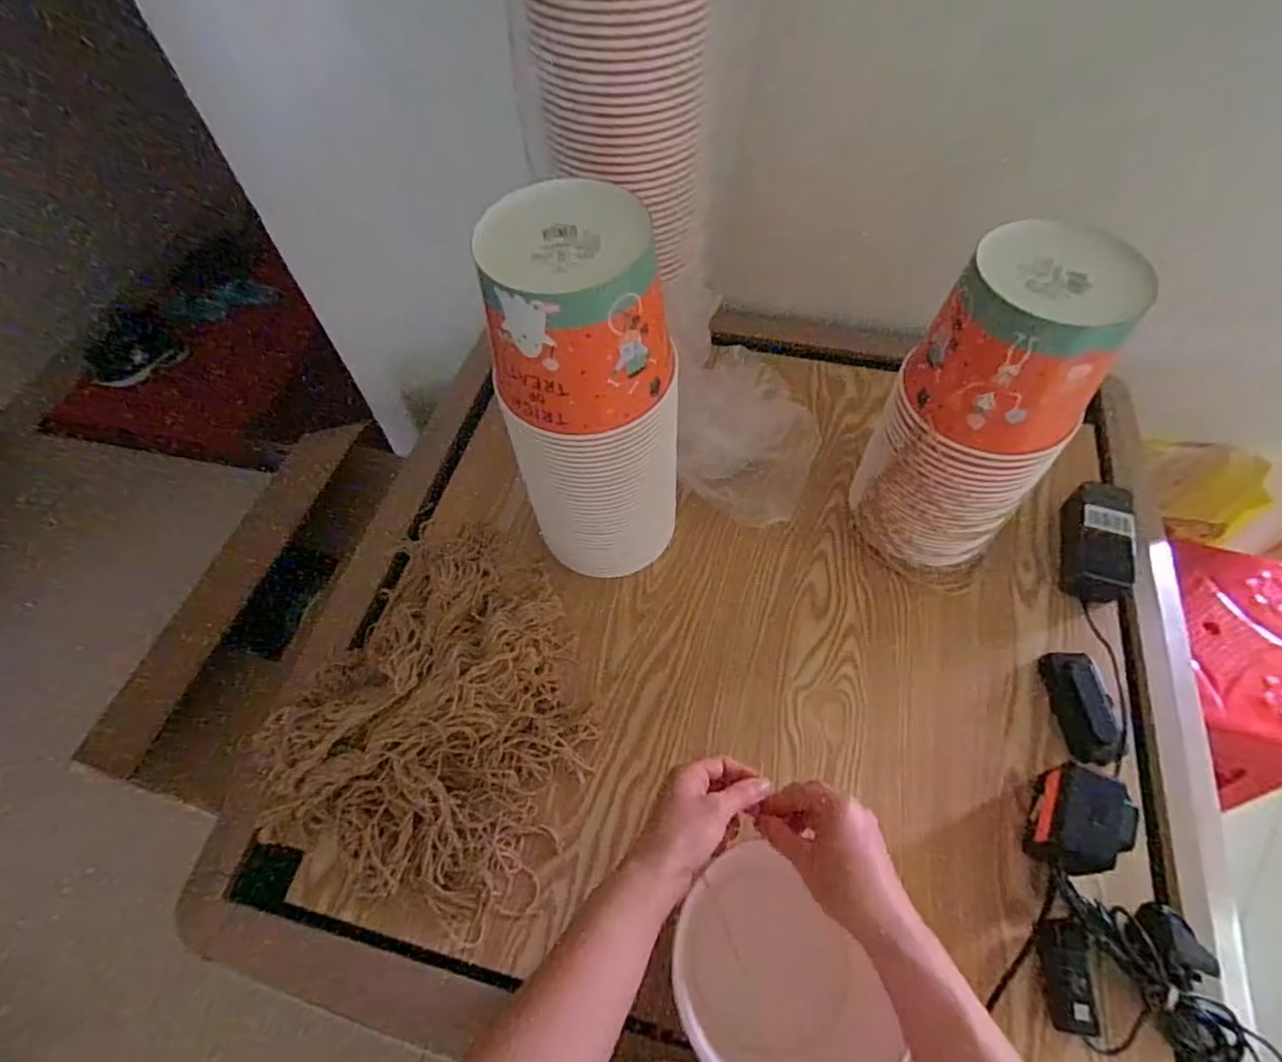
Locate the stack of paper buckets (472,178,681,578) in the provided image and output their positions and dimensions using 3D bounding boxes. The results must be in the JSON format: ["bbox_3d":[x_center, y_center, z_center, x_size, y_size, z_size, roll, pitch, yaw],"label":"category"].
[{"bbox_3d":[-0.046,-0.085,0.588,0.147,0.391,0.147,26,63,17],"label":"stack of paper buckets"}]

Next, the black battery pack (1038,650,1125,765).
[{"bbox_3d":[0.438,0.173,0.630,0.045,0.026,0.109,-3,58,0],"label":"black battery pack"}]

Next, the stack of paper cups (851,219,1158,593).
[{"bbox_3d":[0.314,-0.091,0.617,0.154,0.336,0.120,37,66,22],"label":"stack of paper cups"}]

